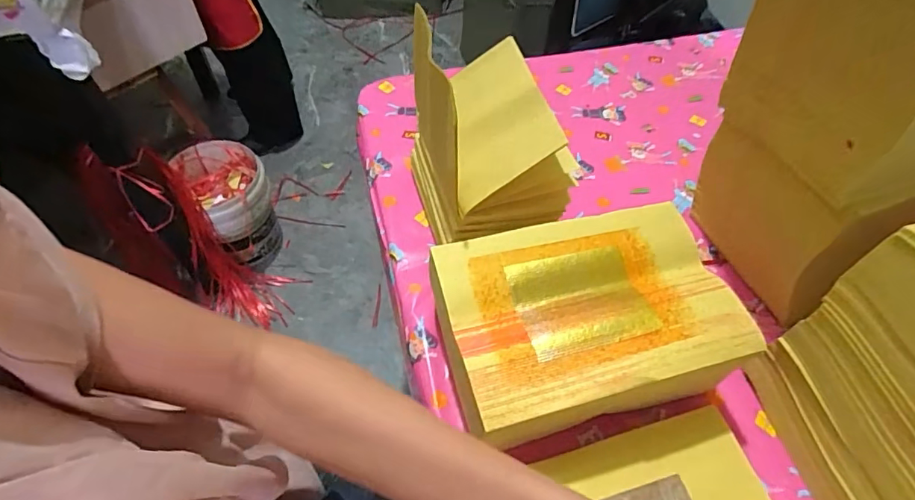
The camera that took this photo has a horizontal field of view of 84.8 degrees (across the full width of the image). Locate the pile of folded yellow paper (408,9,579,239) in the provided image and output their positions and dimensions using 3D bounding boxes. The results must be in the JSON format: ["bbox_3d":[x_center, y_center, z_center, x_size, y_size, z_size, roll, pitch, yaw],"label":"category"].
[{"bbox_3d":[0.027,-0.101,0.514,0.120,0.188,0.160,-14,56,-11],"label":"pile of folded yellow paper"}]

